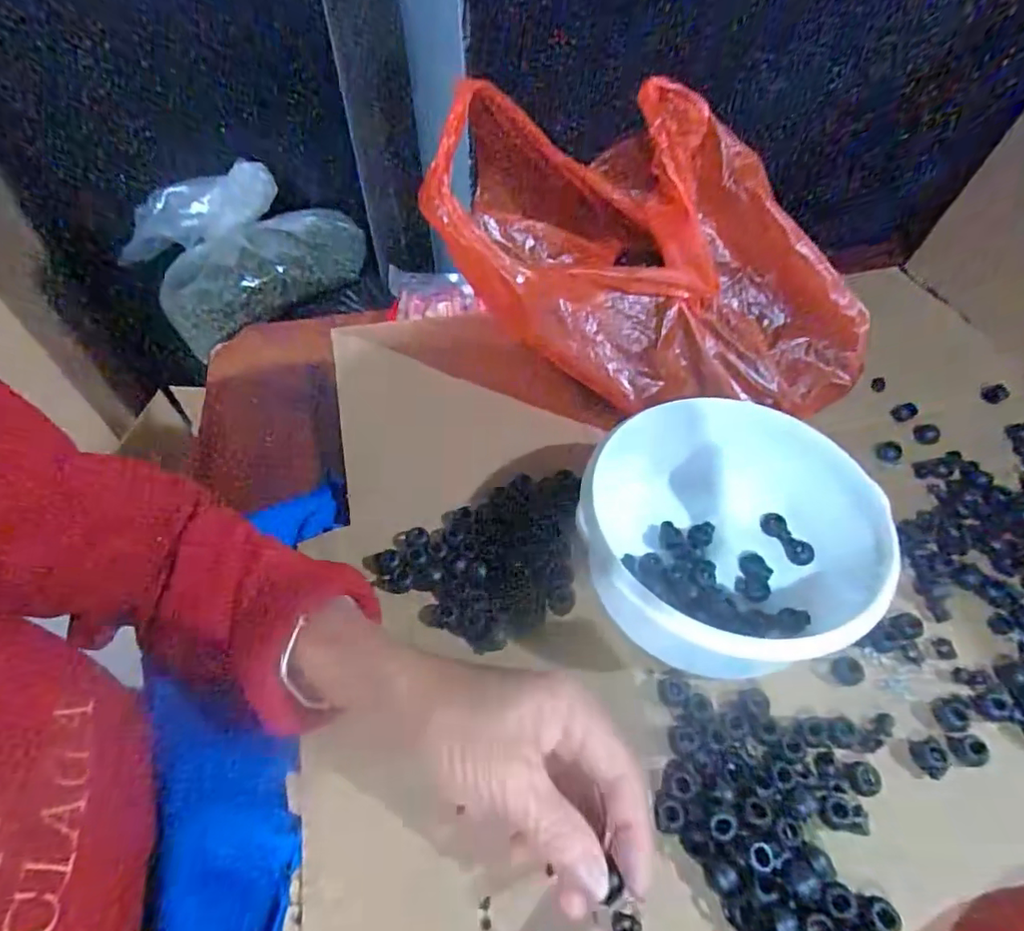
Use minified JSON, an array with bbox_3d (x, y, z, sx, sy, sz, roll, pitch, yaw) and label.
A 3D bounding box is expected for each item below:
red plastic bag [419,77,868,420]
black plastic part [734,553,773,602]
[{"bbox_3d":[0.112,-0.153,0.426,0.304,0.165,0.163,18,53,14],"label":"red plastic bag"},{"bbox_3d":[0.152,0.070,0.359,0.019,0.012,0.030,17,53,14],"label":"black plastic part"}]

